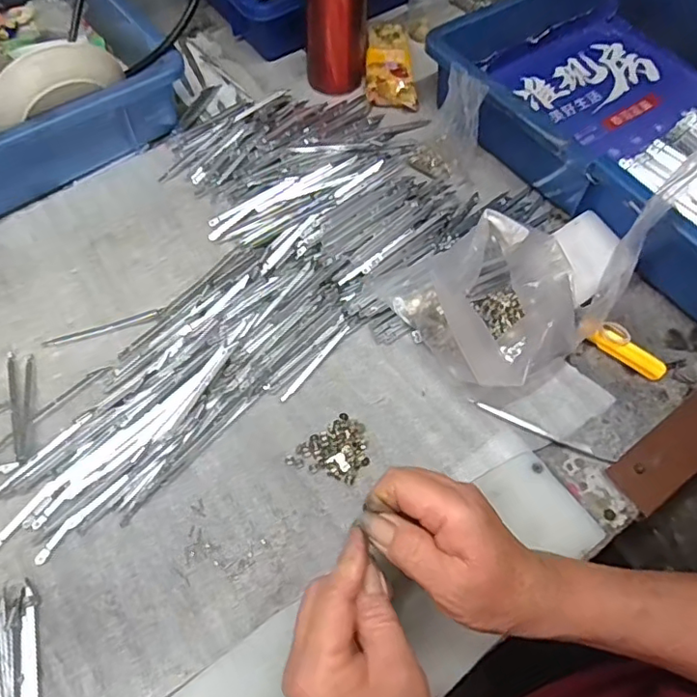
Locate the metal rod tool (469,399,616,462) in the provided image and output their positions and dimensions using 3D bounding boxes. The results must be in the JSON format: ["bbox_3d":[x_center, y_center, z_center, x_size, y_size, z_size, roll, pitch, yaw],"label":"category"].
[{"bbox_3d":[0.140,0.061,0.411,0.108,0.004,0.008,23,63,10],"label":"metal rod tool"}]

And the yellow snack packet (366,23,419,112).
[{"bbox_3d":[0.044,-0.304,0.604,0.051,0.030,0.104,-1,62,-3],"label":"yellow snack packet"}]

